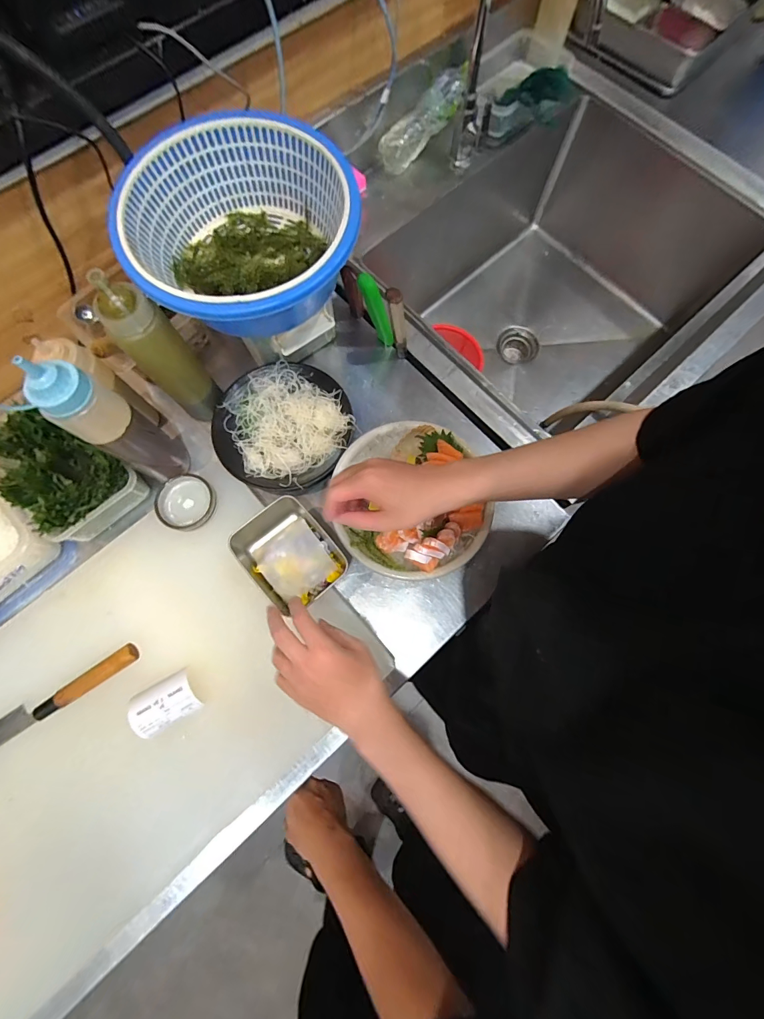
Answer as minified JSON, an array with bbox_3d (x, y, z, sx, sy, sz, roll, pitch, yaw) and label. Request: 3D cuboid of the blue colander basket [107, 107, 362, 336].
[{"bbox_3d":[-0.173,-0.343,0.489,0.271,0.094,0.263,0,75,0],"label":"blue colander basket"}]

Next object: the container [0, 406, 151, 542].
[{"bbox_3d":[-0.460,-0.055,0.561,0.199,0.090,0.145,35,78,9],"label":"container"}]

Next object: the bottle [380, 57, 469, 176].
[{"bbox_3d":[0.082,-0.738,0.741,0.201,0.056,0.058,-40,77,14],"label":"bottle"}]

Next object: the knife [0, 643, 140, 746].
[{"bbox_3d":[-0.473,0.276,0.485,0.354,0.021,0.031,-32,77,-8],"label":"knife"}]

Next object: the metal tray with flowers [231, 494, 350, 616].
[{"bbox_3d":[-0.122,0.057,0.516,0.110,0.052,0.133,-42,79,-10],"label":"metal tray with flowers"}]

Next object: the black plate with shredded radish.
[{"bbox_3d":[-0.154,-0.128,0.608,0.205,0.037,0.202,0,75,0],"label":"black plate with shredded radish"}]

